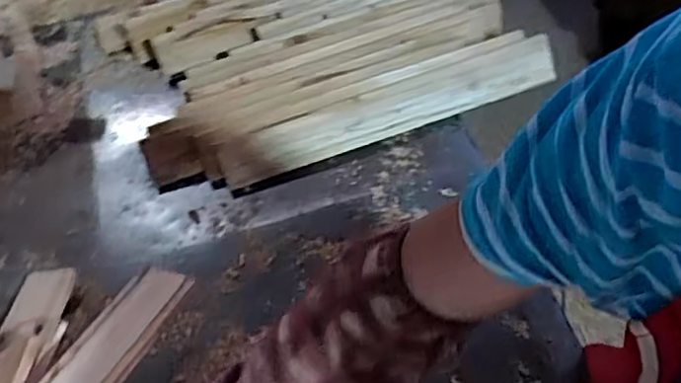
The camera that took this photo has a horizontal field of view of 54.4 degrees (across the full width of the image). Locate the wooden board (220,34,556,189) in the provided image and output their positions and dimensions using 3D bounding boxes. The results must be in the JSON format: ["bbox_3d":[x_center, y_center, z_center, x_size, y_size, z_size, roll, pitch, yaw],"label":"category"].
[{"bbox_3d":[0.068,-0.110,0.900,0.473,0.018,0.073,-20,91,-6],"label":"wooden board"}]

